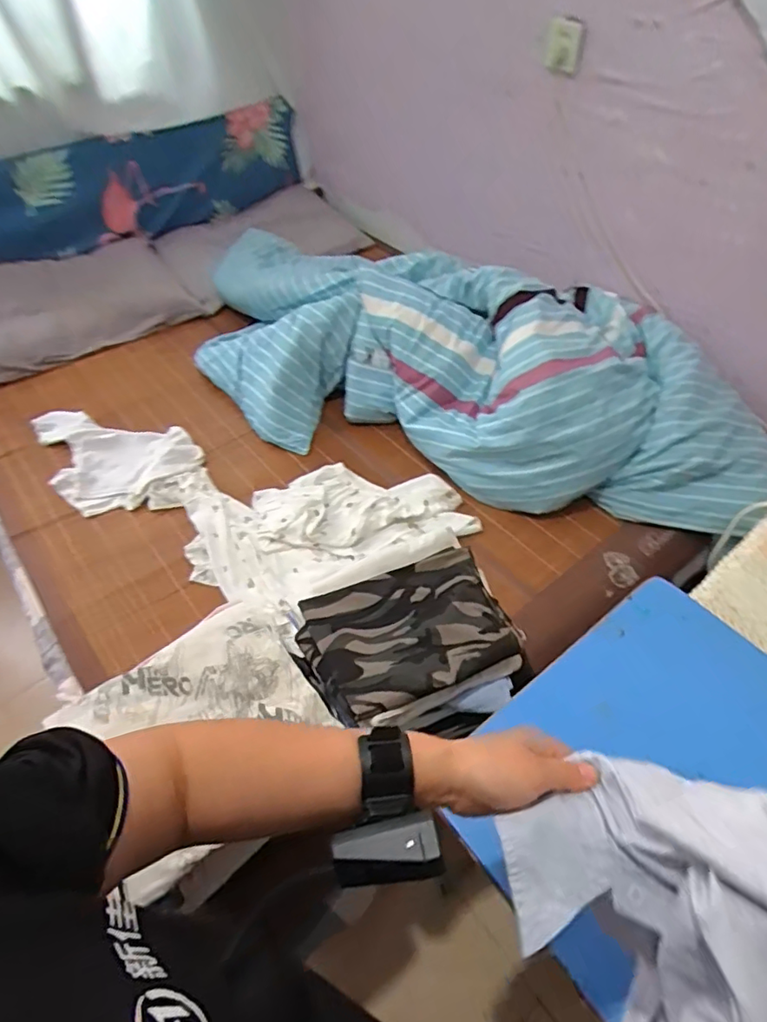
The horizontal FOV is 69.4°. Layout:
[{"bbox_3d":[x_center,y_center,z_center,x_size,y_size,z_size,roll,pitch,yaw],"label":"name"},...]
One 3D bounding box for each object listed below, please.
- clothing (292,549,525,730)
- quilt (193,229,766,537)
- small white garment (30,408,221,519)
[{"bbox_3d":[0.036,0.164,0.736,0.266,0.065,0.196,-19,52,-14],"label":"clothing"},{"bbox_3d":[0.123,-0.404,1.395,1.561,0.288,0.668,23,54,19],"label":"quilt"},{"bbox_3d":[-0.648,-0.145,1.367,0.325,0.046,0.497,-27,55,-20],"label":"small white garment"}]

